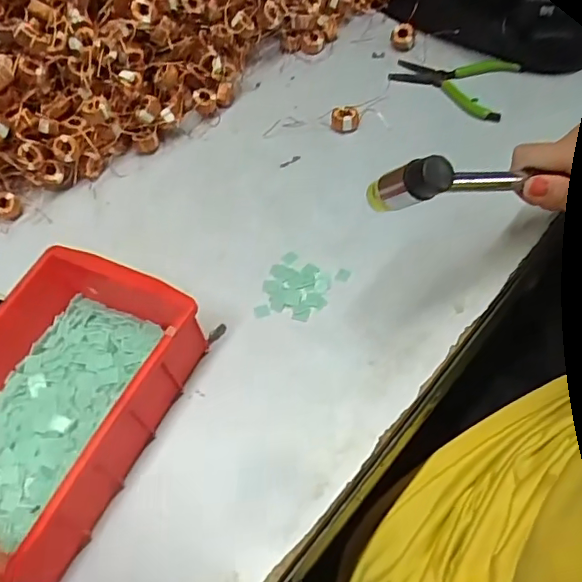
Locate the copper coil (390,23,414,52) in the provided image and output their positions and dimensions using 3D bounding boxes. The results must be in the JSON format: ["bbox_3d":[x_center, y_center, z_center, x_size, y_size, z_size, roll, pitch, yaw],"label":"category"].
[{"bbox_3d":[0.115,-0.262,0.589,0.024,0.018,0.022,-2,56,3],"label":"copper coil"}]

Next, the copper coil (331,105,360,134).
[{"bbox_3d":[0.051,-0.161,0.533,0.026,0.017,0.020,1,57,8],"label":"copper coil"}]

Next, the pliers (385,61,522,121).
[{"bbox_3d":[0.153,-0.202,0.554,0.114,0.018,0.075,20,59,17],"label":"pliers"}]

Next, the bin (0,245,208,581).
[{"bbox_3d":[-0.163,0.076,0.386,0.136,0.066,0.199,21,62,19],"label":"bin"}]

